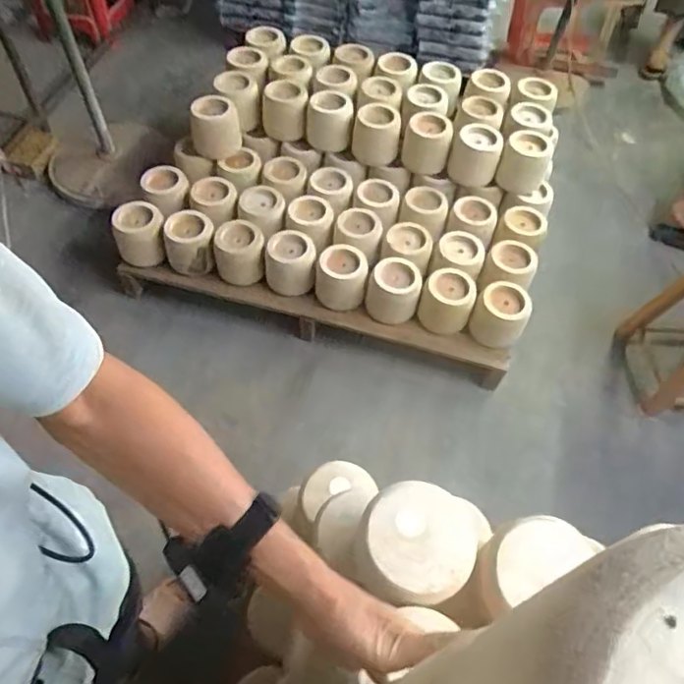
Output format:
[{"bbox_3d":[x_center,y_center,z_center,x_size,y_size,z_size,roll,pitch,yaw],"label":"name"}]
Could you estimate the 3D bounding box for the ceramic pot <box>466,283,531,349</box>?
[{"bbox_3d":[0.408,-0.073,1.420,0.133,0.113,0.124,2,56,-3],"label":"ceramic pot"}]

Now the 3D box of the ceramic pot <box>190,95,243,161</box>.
[{"bbox_3d":[-0.366,-0.614,1.585,0.135,0.162,0.129,2,56,-3],"label":"ceramic pot"}]

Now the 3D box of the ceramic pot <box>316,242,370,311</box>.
[{"bbox_3d":[0.000,-0.175,1.448,0.133,0.125,0.127,11,56,4],"label":"ceramic pot"}]

